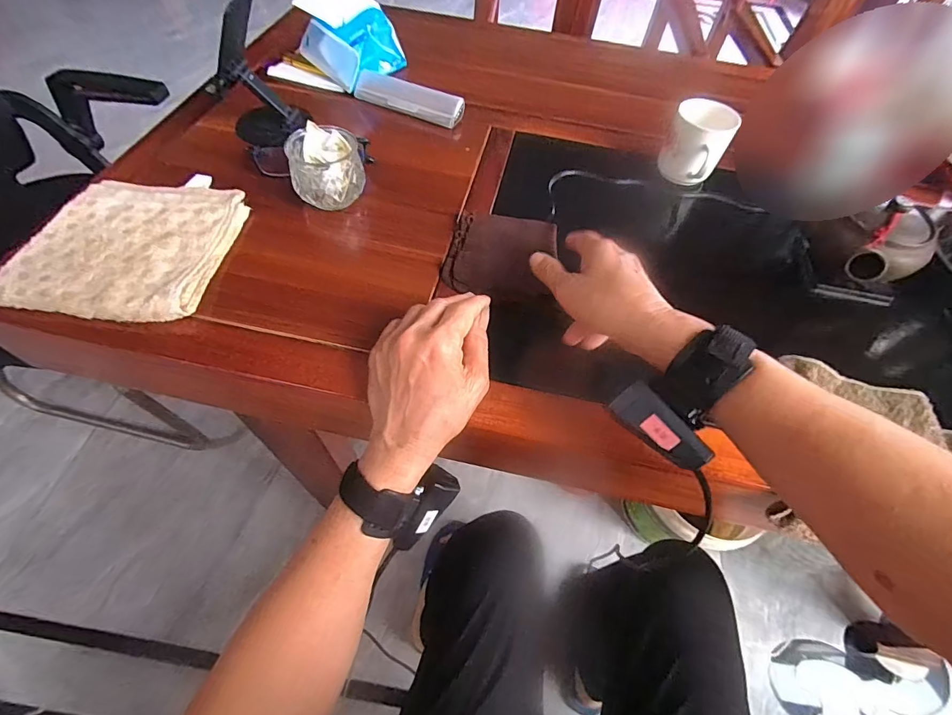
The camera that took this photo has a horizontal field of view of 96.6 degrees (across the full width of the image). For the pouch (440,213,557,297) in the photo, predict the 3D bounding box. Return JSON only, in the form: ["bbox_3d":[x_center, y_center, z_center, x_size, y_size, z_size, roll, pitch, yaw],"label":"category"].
[{"bbox_3d":[0.027,-0.109,0.450,0.111,0.018,0.107,9,58,1],"label":"pouch"}]

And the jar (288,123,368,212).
[{"bbox_3d":[-0.159,-0.203,0.458,0.073,0.059,0.068,-11,60,-11],"label":"jar"}]

